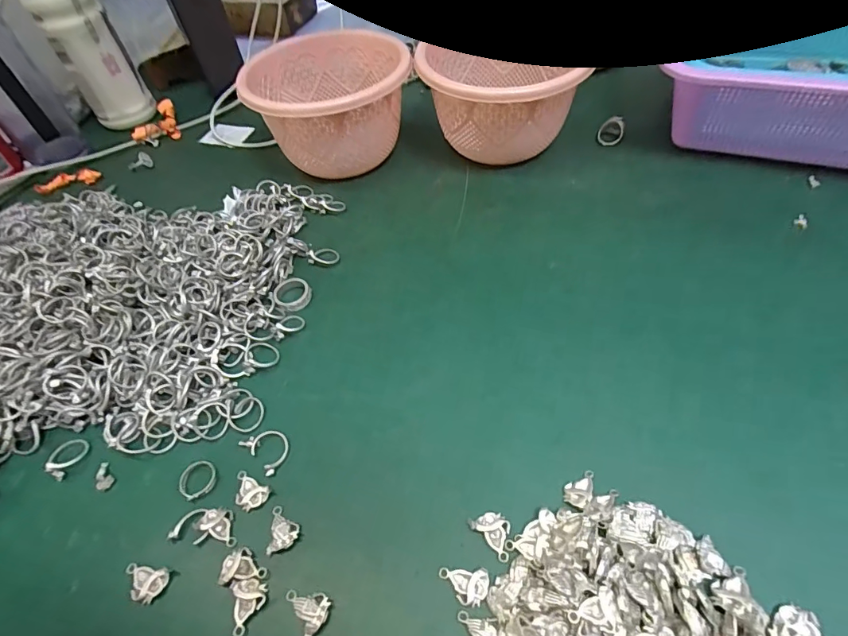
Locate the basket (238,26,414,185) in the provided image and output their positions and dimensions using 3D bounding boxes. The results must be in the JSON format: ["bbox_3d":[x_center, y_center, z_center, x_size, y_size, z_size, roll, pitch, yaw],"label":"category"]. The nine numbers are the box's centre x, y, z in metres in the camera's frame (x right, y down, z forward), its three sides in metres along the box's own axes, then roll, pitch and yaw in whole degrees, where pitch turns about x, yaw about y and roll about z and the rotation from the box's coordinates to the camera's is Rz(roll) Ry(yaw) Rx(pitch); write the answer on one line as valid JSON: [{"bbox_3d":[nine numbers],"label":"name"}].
[{"bbox_3d":[-0.084,-0.196,0.431,0.130,0.090,0.132,-3,51,4],"label":"basket"}]

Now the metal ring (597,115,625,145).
[{"bbox_3d":[0.176,-0.177,0.432,0.023,0.027,0.008,3,10,27],"label":"metal ring"}]

